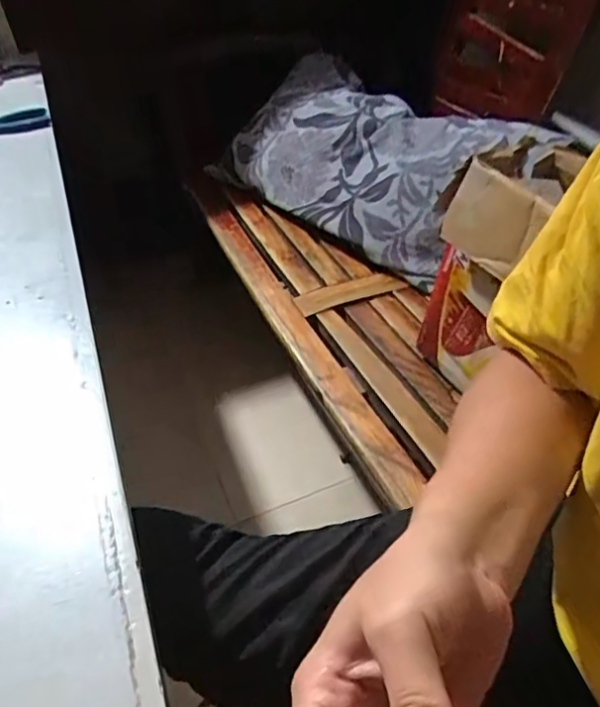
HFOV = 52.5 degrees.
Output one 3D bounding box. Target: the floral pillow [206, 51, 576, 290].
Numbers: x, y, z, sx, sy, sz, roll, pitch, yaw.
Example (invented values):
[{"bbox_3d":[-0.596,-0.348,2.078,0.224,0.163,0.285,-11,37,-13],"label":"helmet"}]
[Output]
[{"bbox_3d":[0.115,-0.342,1.052,0.304,0.147,0.530,-32,50,-27],"label":"floral pillow"}]

